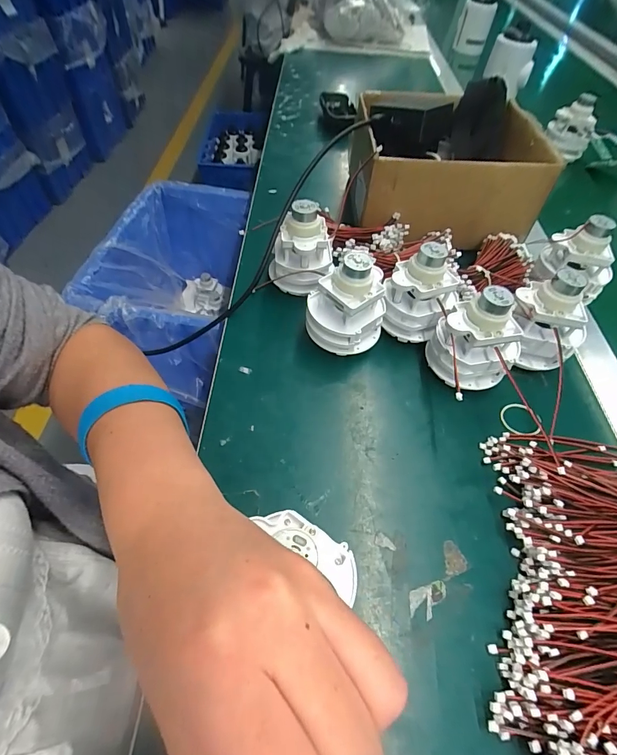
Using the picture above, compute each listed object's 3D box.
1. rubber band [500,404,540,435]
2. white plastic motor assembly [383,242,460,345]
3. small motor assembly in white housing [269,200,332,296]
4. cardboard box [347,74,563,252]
[{"bbox_3d":[0.181,0.037,0.324,0.028,0.004,0.032,-38,58,-16],"label":"rubber band"},{"bbox_3d":[0.102,-0.074,0.351,0.062,0.089,0.053,24,54,14],"label":"white plastic motor assembly"},{"bbox_3d":[-0.007,-0.126,0.386,0.066,0.092,0.056,0,52,-3],"label":"small motor assembly in white housing"},{"bbox_3d":[0.160,-0.268,0.462,0.205,0.101,0.194,3,56,0],"label":"cardboard box"}]

